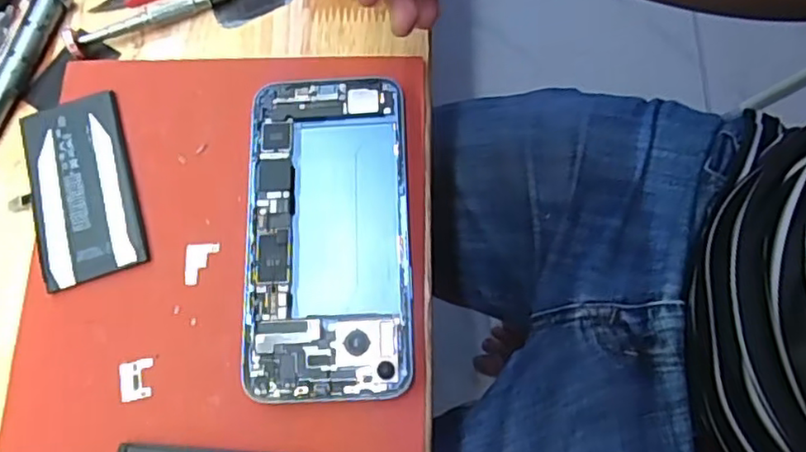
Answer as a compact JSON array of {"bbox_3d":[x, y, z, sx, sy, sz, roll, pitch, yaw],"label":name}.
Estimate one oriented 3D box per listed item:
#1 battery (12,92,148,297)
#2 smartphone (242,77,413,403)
[{"bbox_3d":[-0.167,-0.019,0.322,0.058,0.004,0.098,-17,72,-5],"label":"battery"},{"bbox_3d":[-0.036,0.002,0.308,0.077,0.012,0.157,-2,71,0],"label":"smartphone"}]

